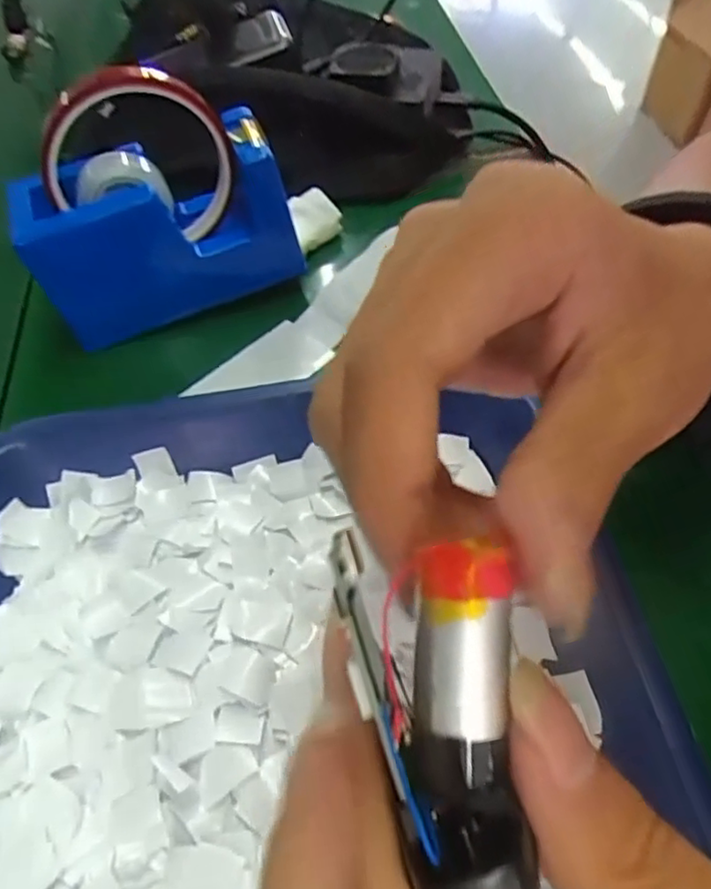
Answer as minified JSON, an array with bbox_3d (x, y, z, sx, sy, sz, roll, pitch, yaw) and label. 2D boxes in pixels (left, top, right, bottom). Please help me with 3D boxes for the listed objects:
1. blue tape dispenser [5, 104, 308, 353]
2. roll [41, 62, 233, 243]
[{"bbox_3d":[-0.099,-0.113,0.327,0.131,0.086,0.040,-17,55,-13],"label":"blue tape dispenser"},{"bbox_3d":[-0.103,-0.134,0.297,0.085,0.085,0.015,-10,54,-8],"label":"roll"}]

